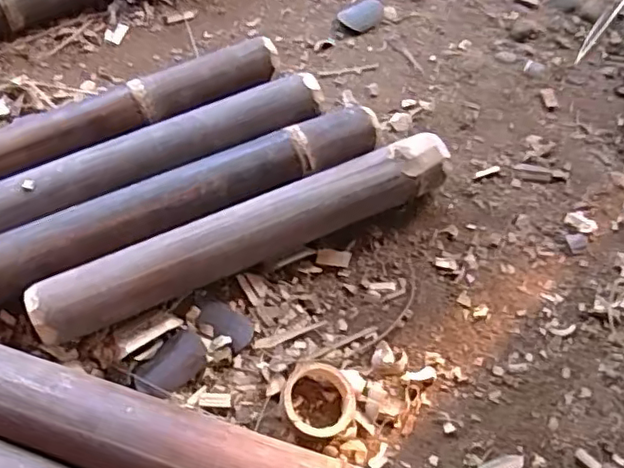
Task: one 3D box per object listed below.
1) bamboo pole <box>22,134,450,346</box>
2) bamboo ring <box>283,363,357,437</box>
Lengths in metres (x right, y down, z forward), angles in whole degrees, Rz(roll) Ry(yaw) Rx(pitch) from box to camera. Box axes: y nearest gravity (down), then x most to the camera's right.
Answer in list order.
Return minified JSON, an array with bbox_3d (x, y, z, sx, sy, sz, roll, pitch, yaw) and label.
[{"bbox_3d":[-0.054,0.000,0.559,0.395,0.061,0.057,-24,63,-13],"label":"bamboo pole"},{"bbox_3d":[0.005,0.137,0.501,0.059,0.027,0.056,0,60,0],"label":"bamboo ring"}]

